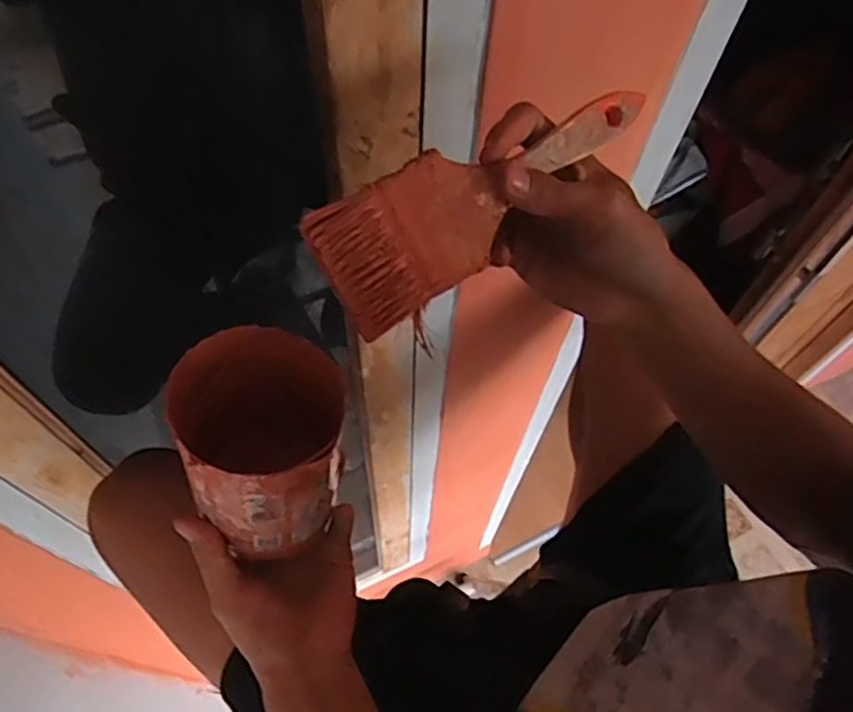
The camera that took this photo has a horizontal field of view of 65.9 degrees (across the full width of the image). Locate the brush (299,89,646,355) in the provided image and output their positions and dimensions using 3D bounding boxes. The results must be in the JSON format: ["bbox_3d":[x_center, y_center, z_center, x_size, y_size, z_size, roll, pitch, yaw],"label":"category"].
[{"bbox_3d":[0.034,-0.078,0.331,0.186,0.012,0.070,-33,108,-19],"label":"brush"}]

